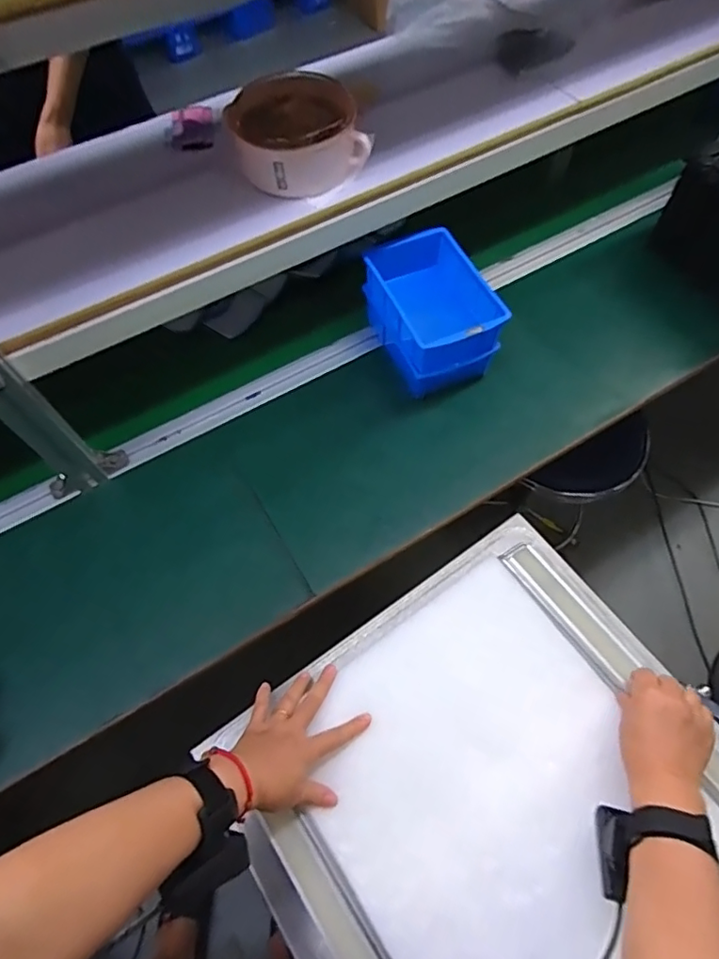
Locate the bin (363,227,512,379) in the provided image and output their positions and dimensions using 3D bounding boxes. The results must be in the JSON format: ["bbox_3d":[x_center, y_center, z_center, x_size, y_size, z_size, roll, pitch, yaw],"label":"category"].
[{"bbox_3d":[0.101,-0.247,0.754,0.137,0.071,0.195,-21,64,-11],"label":"bin"}]

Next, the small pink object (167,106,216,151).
[{"bbox_3d":[-0.227,-0.471,0.723,0.062,0.016,0.087,-11,62,-6],"label":"small pink object"}]

